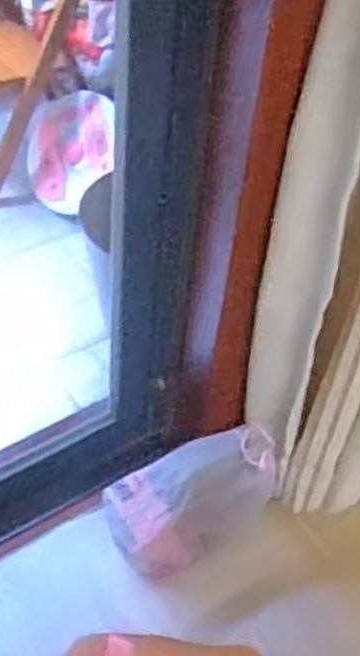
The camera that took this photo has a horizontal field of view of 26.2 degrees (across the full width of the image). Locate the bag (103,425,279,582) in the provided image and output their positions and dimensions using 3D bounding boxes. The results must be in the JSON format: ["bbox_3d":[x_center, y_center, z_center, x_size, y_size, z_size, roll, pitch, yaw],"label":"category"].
[{"bbox_3d":[0.008,0.241,1.094,0.230,0.162,0.115,-21,53,-23],"label":"bag"}]

